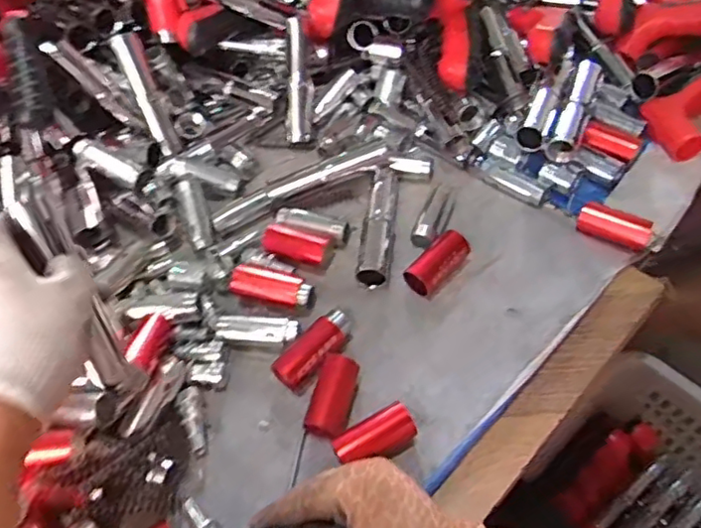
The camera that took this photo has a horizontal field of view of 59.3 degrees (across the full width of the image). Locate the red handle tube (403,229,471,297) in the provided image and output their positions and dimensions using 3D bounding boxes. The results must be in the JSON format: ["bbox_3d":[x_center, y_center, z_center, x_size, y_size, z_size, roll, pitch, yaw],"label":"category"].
[{"bbox_3d":[0.079,-0.003,0.557,0.030,0.029,0.063,35,64,25],"label":"red handle tube"}]

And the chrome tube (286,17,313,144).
[{"bbox_3d":[-0.057,-0.196,0.662,0.024,0.125,0.025,-1,18,3],"label":"chrome tube"}]

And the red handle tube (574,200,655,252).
[{"bbox_3d":[0.245,-0.034,0.572,0.065,0.024,0.026,26,60,21],"label":"red handle tube"}]

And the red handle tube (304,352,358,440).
[{"bbox_3d":[-0.014,0.105,0.487,0.028,0.026,0.062,13,57,13],"label":"red handle tube"}]

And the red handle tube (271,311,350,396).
[{"bbox_3d":[-0.030,0.073,0.516,0.032,0.025,0.072,36,65,26],"label":"red handle tube"}]

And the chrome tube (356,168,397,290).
[{"bbox_3d":[0.026,-0.039,0.587,0.027,0.025,0.134,4,55,7],"label":"chrome tube"}]

